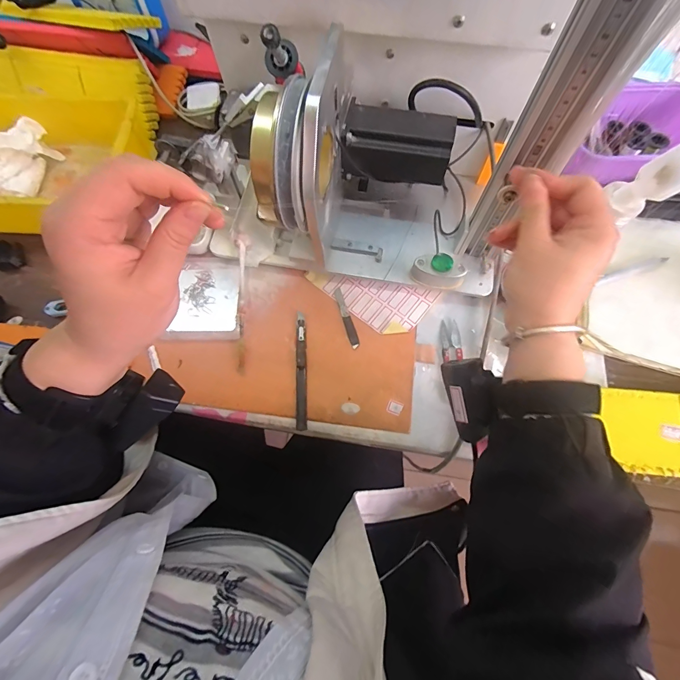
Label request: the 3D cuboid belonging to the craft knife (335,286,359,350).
[{"bbox_3d":[0.007,-0.027,0.416,0.011,0.004,0.080,-18,72,-5],"label":"craft knife"}]

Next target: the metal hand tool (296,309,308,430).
[{"bbox_3d":[-0.044,0.032,0.395,0.012,0.004,0.136,-2,71,1],"label":"metal hand tool"}]

